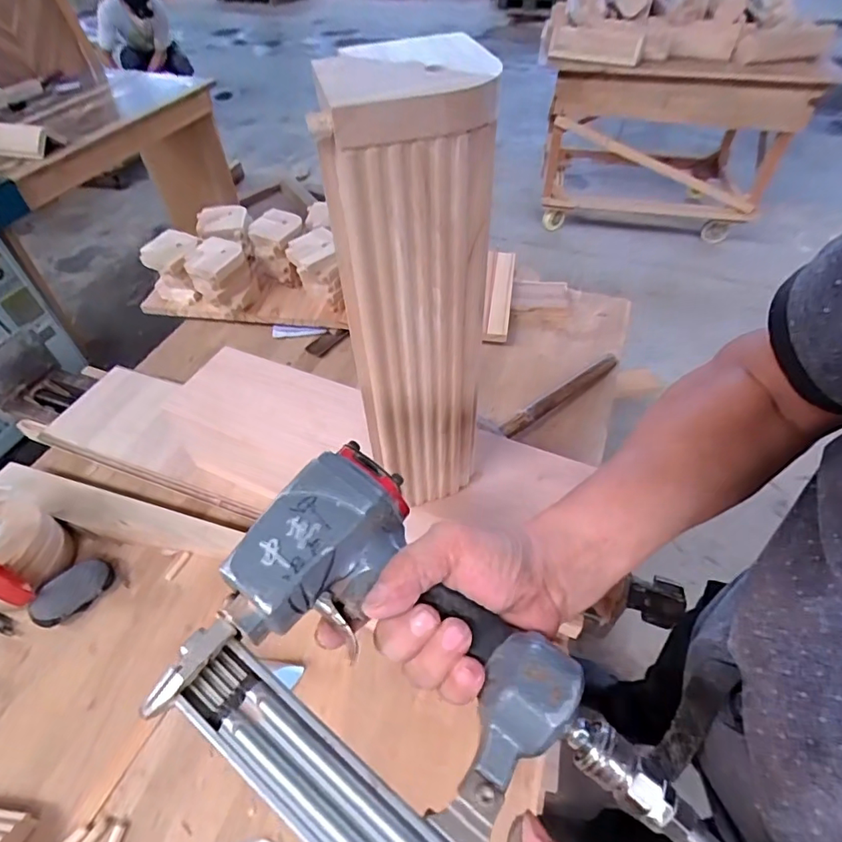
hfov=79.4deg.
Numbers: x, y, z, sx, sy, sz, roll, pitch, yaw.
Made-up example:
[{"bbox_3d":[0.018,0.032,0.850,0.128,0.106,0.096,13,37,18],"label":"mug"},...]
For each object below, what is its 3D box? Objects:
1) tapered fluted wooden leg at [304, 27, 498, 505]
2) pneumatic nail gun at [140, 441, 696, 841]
[{"bbox_3d":[0.000,-0.068,0.378,0.089,0.340,0.097,4,49,5],"label":"tapered fluted wooden leg"},{"bbox_3d":[0.005,0.132,0.255,0.236,0.067,0.163,24,53,21],"label":"pneumatic nail gun"}]

